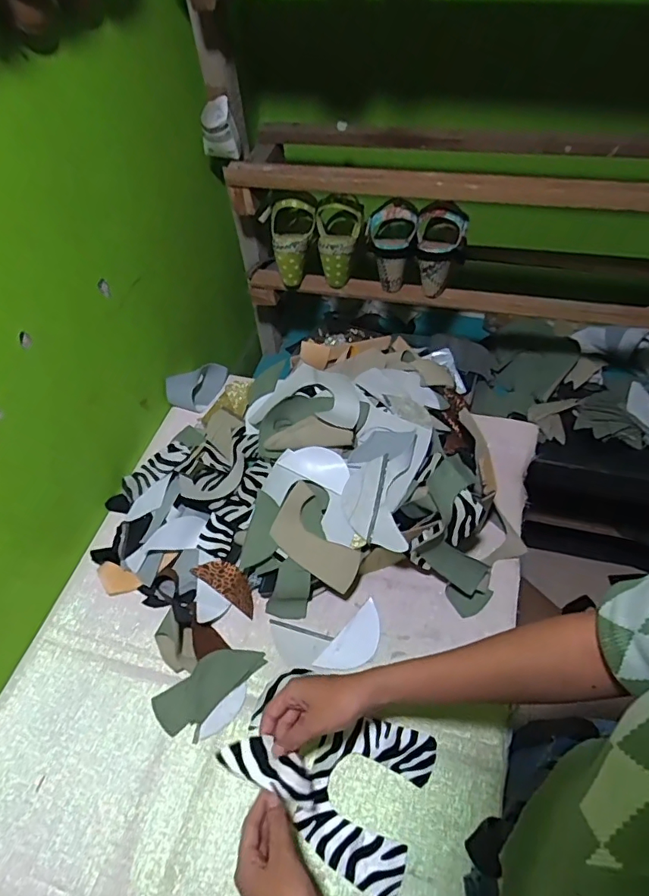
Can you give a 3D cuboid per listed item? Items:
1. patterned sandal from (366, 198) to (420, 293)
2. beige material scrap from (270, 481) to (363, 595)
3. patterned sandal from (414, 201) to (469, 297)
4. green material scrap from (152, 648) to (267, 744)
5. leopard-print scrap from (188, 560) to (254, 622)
[{"bbox_3d":[0.113,-0.339,0.872,0.079,0.128,0.059,2,51,6],"label":"patterned sandal"},{"bbox_3d":[-0.010,0.118,0.662,0.136,0.011,0.079,43,84,15],"label":"beige material scrap"},{"bbox_3d":[0.192,-0.327,0.857,0.084,0.135,0.064,7,52,9],"label":"patterned sandal"},{"bbox_3d":[-0.143,0.285,0.629,0.069,0.026,0.129,33,60,25],"label":"green material scrap"},{"bbox_3d":[-0.130,0.182,0.702,0.101,0.021,0.039,28,59,22],"label":"leopard-print scrap"}]

